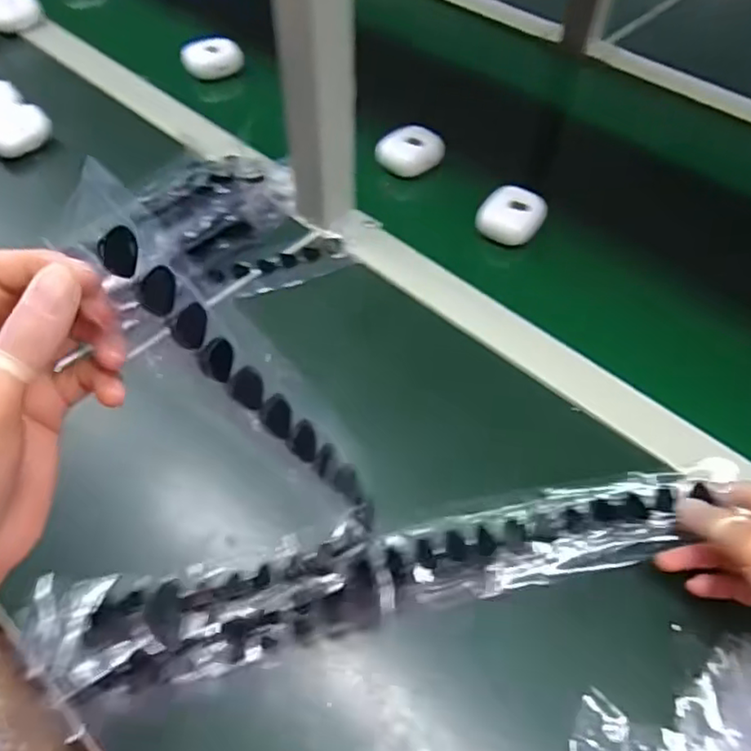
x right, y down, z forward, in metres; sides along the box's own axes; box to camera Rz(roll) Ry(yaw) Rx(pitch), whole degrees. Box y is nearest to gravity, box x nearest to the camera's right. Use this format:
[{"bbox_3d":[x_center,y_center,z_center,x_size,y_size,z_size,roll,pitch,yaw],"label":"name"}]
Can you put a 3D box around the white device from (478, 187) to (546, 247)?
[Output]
[{"bbox_3d":[0.120,-0.140,0.549,0.047,0.026,0.049,36,60,22],"label":"white device"}]

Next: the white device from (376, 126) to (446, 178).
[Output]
[{"bbox_3d":[0.033,-0.217,0.607,0.052,0.024,0.053,31,59,20],"label":"white device"}]

